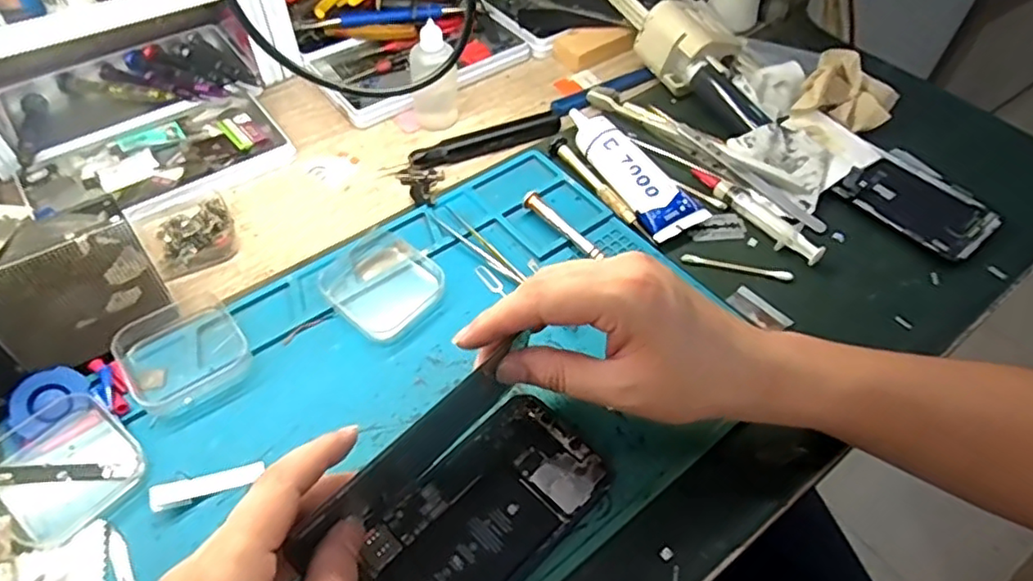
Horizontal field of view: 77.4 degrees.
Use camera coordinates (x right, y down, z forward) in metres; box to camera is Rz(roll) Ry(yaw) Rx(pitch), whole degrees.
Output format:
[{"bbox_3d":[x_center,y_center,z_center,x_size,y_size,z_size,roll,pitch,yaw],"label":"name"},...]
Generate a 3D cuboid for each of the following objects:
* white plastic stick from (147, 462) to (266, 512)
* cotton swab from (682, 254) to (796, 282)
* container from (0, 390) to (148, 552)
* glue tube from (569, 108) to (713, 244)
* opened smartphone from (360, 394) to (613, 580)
[{"bbox_3d":[-0.156,0.099,0.326,0.052,0.006,0.011,-10,53,-28],"label":"white plastic stick"},{"bbox_3d":[0.147,-0.016,0.429,0.071,0.004,0.008,13,54,7],"label":"cotton swab"},{"bbox_3d":[-0.232,0.088,0.326,0.069,0.014,0.063,33,58,22],"label":"container"},{"bbox_3d":[0.082,-0.092,0.474,0.041,0.021,0.132,-25,56,-19],"label":"glue tube"},{"bbox_3d":[-0.021,0.115,0.317,0.068,0.008,0.141,38,60,25],"label":"opened smartphone"}]

